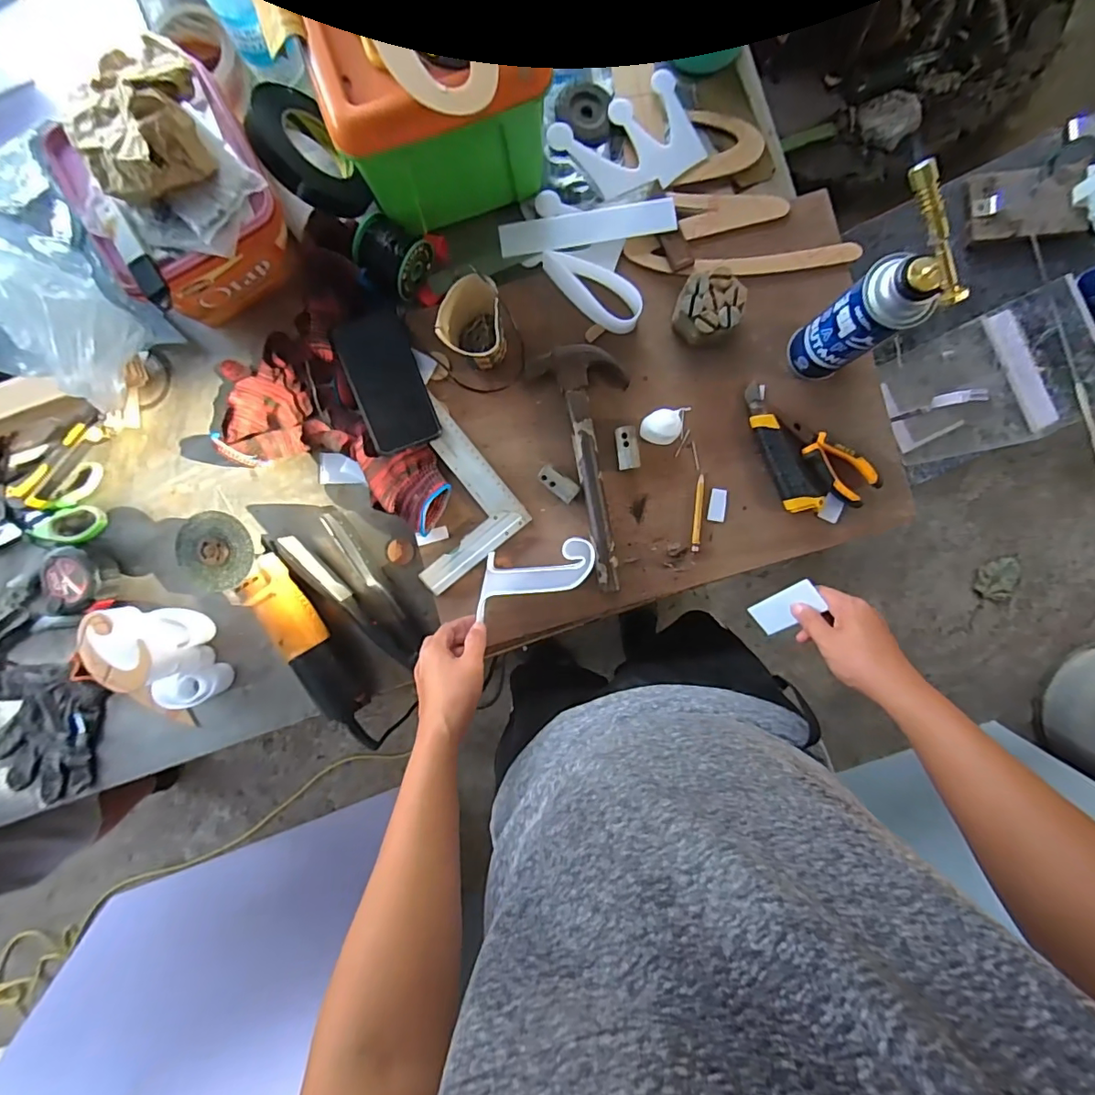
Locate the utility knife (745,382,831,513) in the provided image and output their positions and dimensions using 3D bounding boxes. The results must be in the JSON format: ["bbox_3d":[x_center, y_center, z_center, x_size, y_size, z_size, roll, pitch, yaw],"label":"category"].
[{"bbox_3d":[0.277,-0.116,0.612,0.042,0.022,0.165,-29,92,2],"label":"utility knife"}]

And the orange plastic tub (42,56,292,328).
[{"bbox_3d":[-0.391,-0.370,0.569,0.186,0.117,0.188,-28,92,2],"label":"orange plastic tub"}]

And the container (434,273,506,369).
[{"bbox_3d":[-0.078,-0.246,0.577,0.069,0.082,0.079,15,93,0],"label":"container"}]

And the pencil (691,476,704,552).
[{"bbox_3d":[0.184,-0.041,0.626,0.010,0.004,0.092,5,93,0],"label":"pencil"}]

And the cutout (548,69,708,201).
[{"bbox_3d":[0.101,-0.485,0.618,0.164,0.009,0.121,-29,91,0],"label":"cutout"}]

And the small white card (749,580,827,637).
[{"bbox_3d":[0.270,0.070,0.582,0.005,0.088,0.038,-16,71,-35],"label":"small white card"}]

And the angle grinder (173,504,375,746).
[{"bbox_3d":[-0.299,0.101,0.608,0.081,0.085,0.324,-34,92,2],"label":"angle grinder"}]

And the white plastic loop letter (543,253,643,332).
[{"bbox_3d":[0.050,-0.302,0.605,0.133,0.033,0.049,29,93,-1],"label":"white plastic loop letter"}]

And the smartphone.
[{"bbox_3d":[-0.190,-0.194,0.607,0.081,0.009,0.155,-20,92,-4],"label":"smartphone"}]

